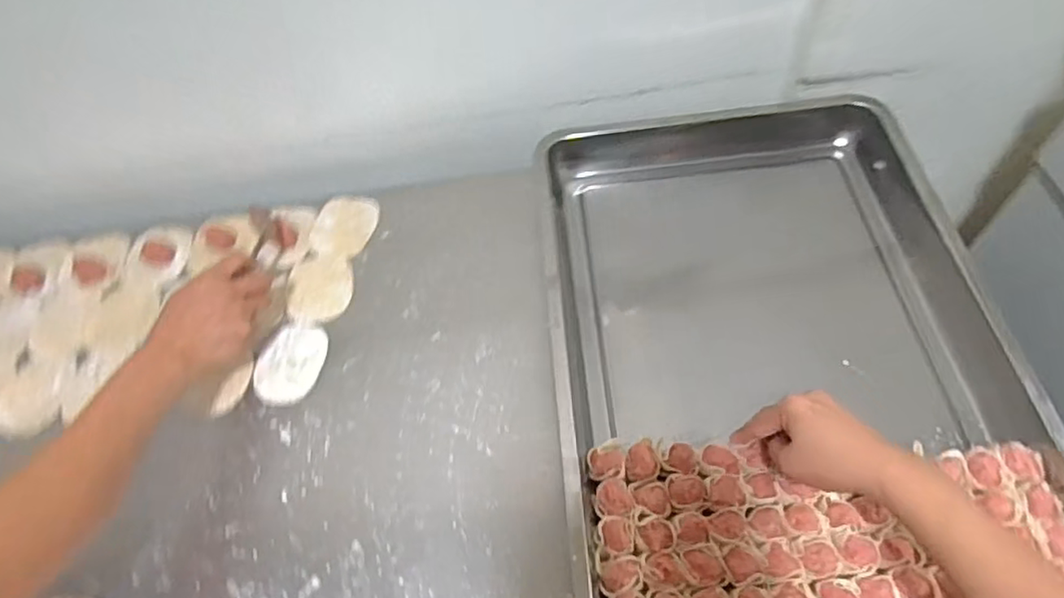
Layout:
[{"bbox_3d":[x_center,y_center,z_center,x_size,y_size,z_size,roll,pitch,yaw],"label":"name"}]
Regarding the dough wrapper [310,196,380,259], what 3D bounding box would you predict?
[{"bbox_3d":[-0.222,-0.089,0.721,0.074,0.004,0.085,6,59,11],"label":"dough wrapper"}]

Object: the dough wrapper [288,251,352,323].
[{"bbox_3d":[-0.234,-0.014,0.674,0.069,0.005,0.089,-6,57,4],"label":"dough wrapper"}]

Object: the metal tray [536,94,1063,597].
[{"bbox_3d":[0.214,0.040,0.559,0.387,0.053,0.612,-7,57,3],"label":"metal tray"}]

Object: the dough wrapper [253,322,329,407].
[{"bbox_3d":[-0.249,0.065,0.625,0.066,0.004,0.088,8,59,13],"label":"dough wrapper"}]

